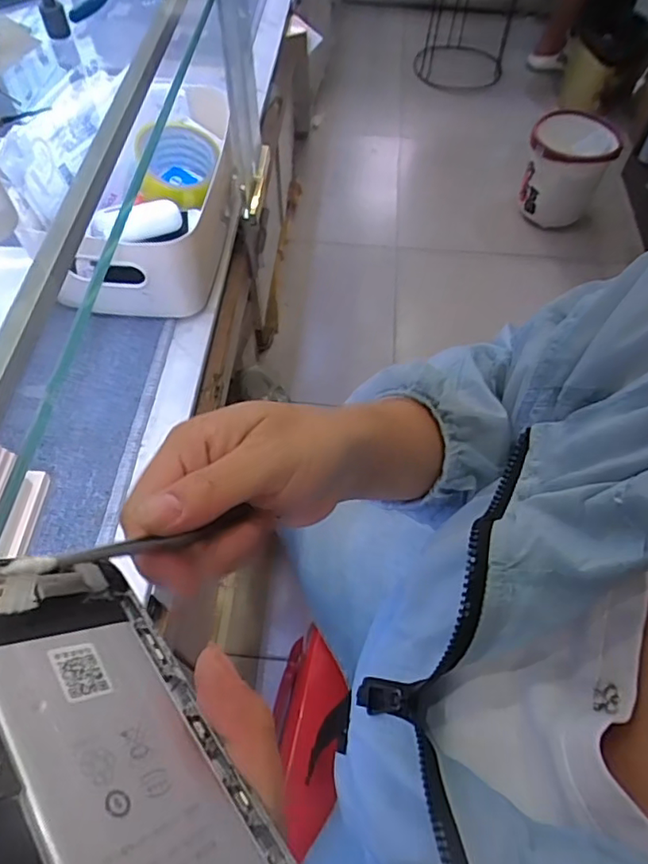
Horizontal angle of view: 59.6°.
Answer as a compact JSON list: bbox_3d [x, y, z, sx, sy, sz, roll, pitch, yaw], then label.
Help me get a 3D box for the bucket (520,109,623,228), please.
[{"bbox_3d":[0.685,-0.748,1.612,0.217,0.261,0.217,1,58,-1],"label":"bucket"}]

